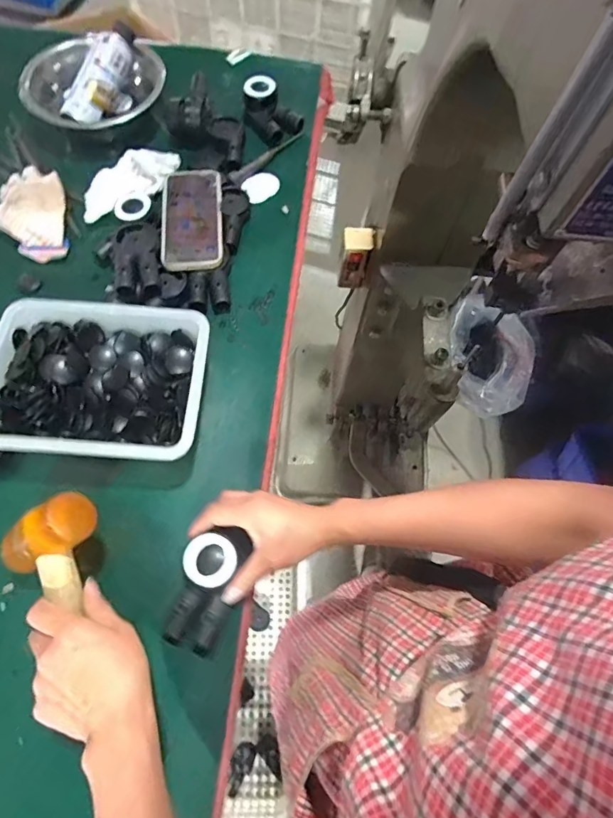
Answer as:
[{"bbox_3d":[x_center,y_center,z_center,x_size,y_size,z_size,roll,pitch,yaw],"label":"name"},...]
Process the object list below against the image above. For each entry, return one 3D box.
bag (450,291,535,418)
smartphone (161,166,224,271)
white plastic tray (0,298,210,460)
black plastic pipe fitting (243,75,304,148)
[{"bbox_3d":[0.277,-0.077,0.678,0.126,0.065,0.178,4,67,-1],"label":"bag"},{"bbox_3d":[-0.156,-0.262,0.619,0.079,0.013,0.165,-5,67,-5],"label":"smartphone"},{"bbox_3d":[-0.235,-0.027,0.516,0.235,0.064,0.178,4,67,-1],"label":"white plastic tray"},{"bbox_3d":[-0.060,-0.477,0.730,0.063,0.060,0.102,-39,74,-17],"label":"black plastic pipe fitting"}]

